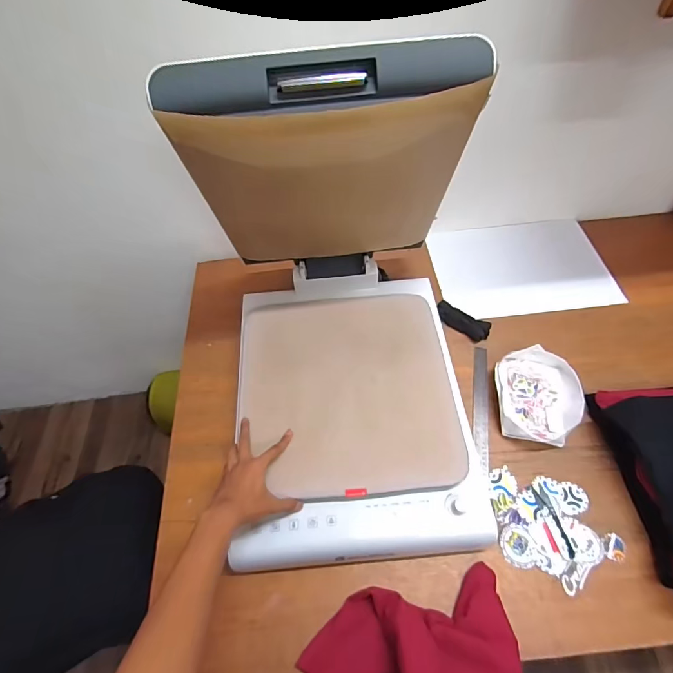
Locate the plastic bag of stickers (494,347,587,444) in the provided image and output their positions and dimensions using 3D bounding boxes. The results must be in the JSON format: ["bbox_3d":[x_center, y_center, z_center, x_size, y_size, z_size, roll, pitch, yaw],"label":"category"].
[{"bbox_3d":[0.397,0.116,0.798,0.161,0.043,0.205,-1,57,2],"label":"plastic bag of stickers"}]

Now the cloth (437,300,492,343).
[{"bbox_3d":[0.286,-0.034,0.911,0.127,0.031,0.051,36,66,23],"label":"cloth"}]

